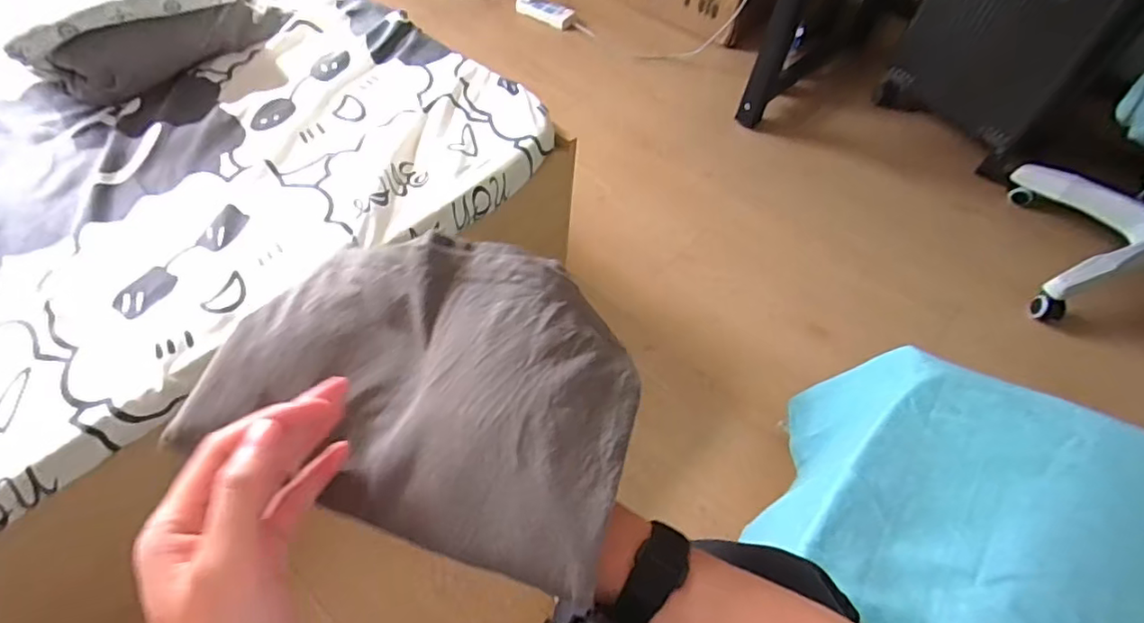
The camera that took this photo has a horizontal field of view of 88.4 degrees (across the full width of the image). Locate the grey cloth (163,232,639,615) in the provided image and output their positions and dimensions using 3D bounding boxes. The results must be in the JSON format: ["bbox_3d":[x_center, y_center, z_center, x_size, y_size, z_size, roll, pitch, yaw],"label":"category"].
[{"bbox_3d":[-0.081,0.035,0.344,0.242,0.049,0.168,19,55,8],"label":"grey cloth"}]

